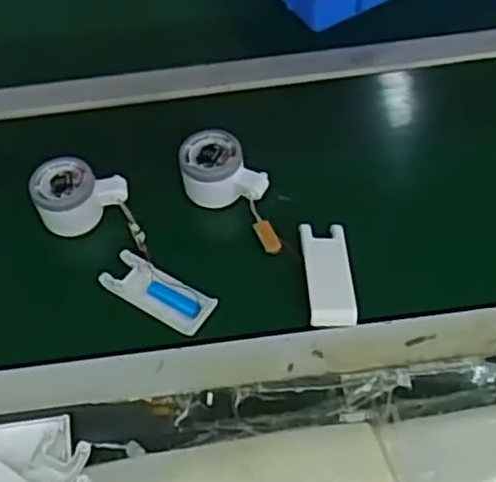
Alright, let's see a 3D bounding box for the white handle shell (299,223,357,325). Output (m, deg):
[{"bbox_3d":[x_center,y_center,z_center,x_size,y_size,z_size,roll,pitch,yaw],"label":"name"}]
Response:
[{"bbox_3d":[0.071,0.030,0.631,0.039,0.019,0.102,-4,52,1],"label":"white handle shell"}]

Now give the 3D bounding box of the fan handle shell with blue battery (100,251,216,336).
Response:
[{"bbox_3d":[-0.079,0.047,0.631,0.102,0.014,0.040,28,62,21],"label":"fan handle shell with blue battery"}]

